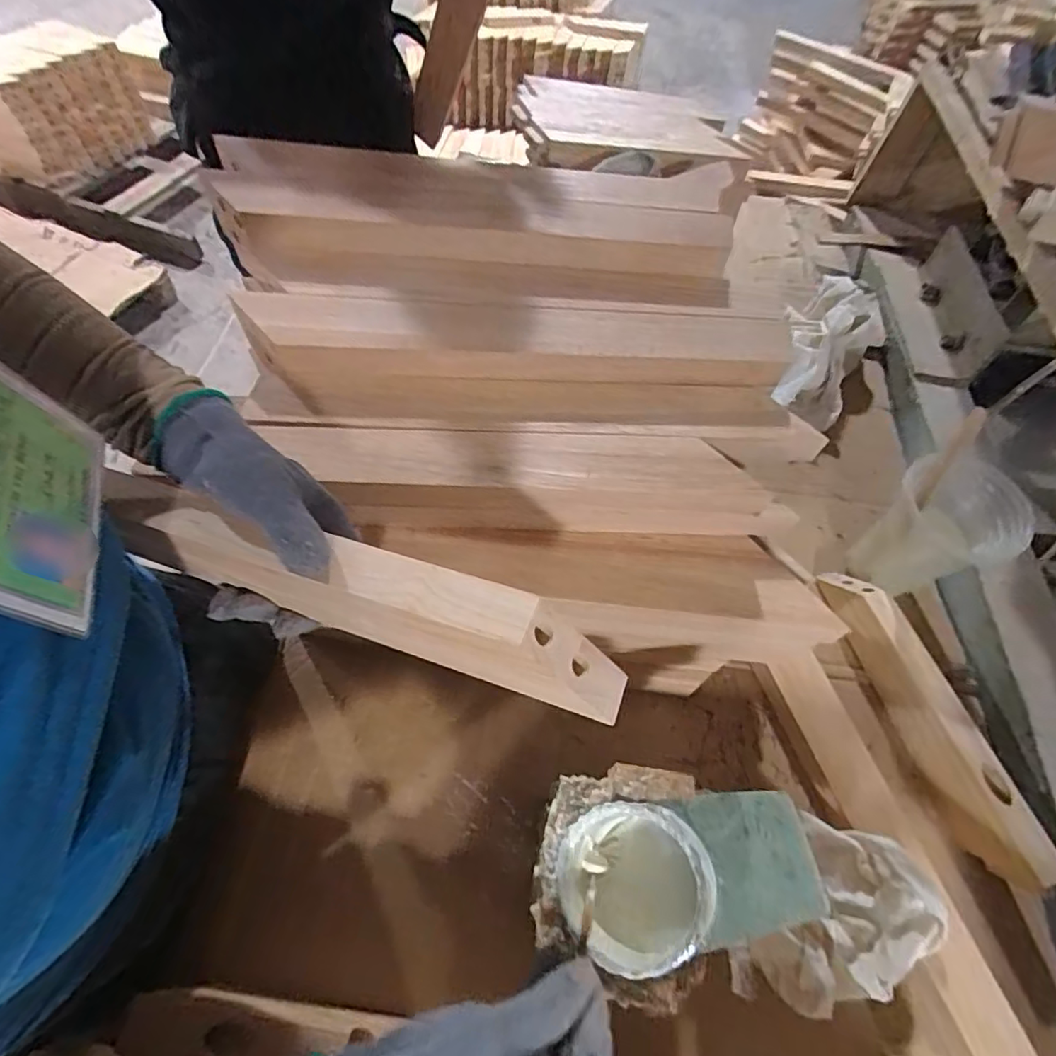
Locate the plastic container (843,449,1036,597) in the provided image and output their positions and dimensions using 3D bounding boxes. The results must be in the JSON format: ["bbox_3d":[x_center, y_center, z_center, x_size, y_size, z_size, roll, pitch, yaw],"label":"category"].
[{"bbox_3d":[0.409,0.008,0.571,0.101,0.126,0.091,25,61,10],"label":"plastic container"}]

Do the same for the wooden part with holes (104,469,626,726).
[{"bbox_3d":[-0.098,0.032,0.308,0.304,0.053,0.034,16,60,13],"label":"wooden part with holes"}]

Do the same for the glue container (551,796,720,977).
[{"bbox_3d":[0.059,0.209,0.330,0.082,0.063,0.079,2,59,-3],"label":"glue container"}]

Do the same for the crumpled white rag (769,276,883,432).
[{"bbox_3d":[0.401,-0.249,0.764,0.129,0.062,0.249,34,63,15],"label":"crumpled white rag"}]

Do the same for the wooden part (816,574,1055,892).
[{"bbox_3d":[0.374,0.168,0.537,0.040,0.053,0.299,-11,61,-10],"label":"wooden part"}]

